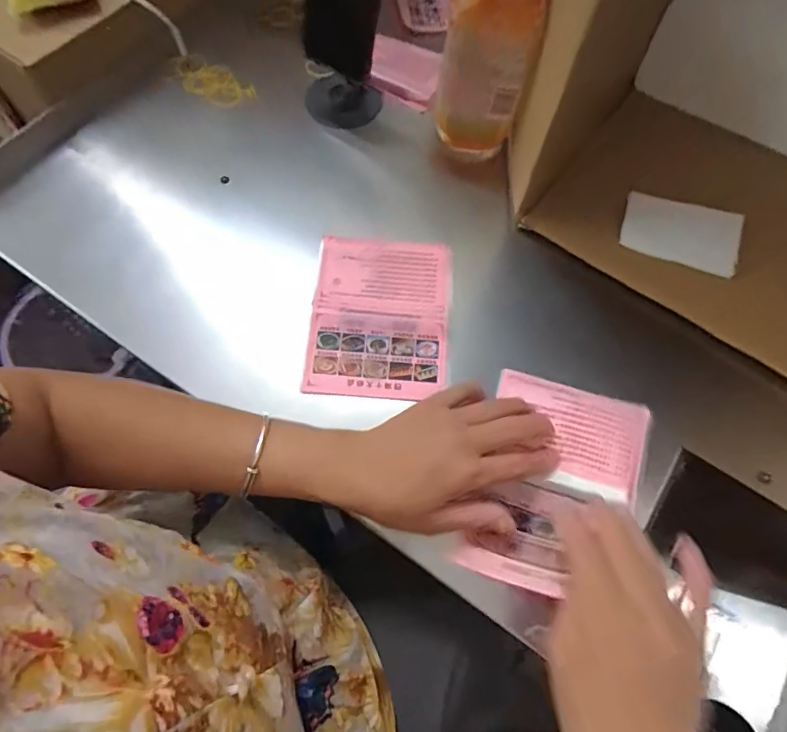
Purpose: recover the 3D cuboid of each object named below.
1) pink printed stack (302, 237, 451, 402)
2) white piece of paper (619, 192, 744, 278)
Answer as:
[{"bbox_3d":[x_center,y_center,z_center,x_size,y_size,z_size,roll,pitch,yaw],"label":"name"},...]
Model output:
[{"bbox_3d":[-0.012,-0.044,0.420,0.119,0.014,0.149,4,68,0],"label":"pink printed stack"},{"bbox_3d":[0.266,-0.125,0.441,0.103,0.010,0.062,17,68,5],"label":"white piece of paper"}]

